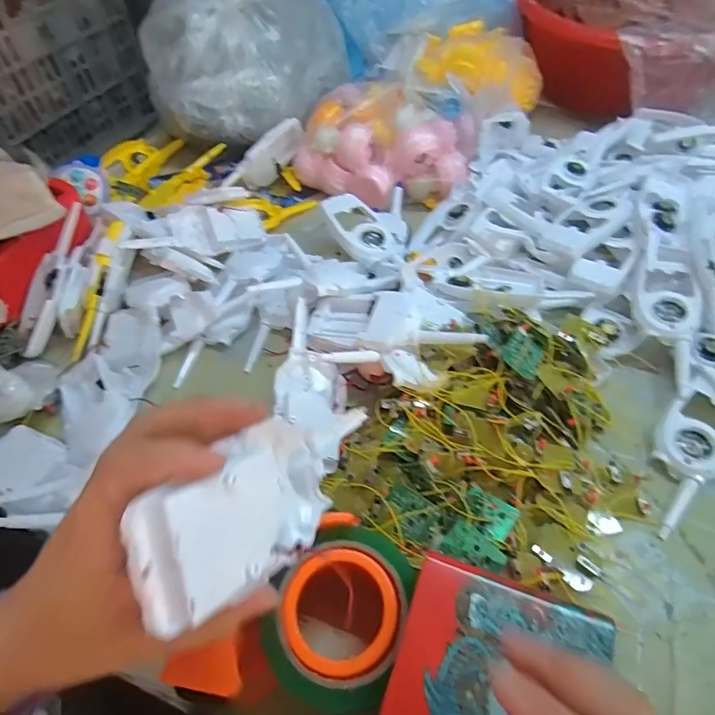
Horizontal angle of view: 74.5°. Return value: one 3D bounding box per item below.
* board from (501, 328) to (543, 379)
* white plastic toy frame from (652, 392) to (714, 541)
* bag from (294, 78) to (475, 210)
[{"bbox_3d":[0.145,-0.002,0.412,0.035,0.006,0.045,42,52,5],"label":"board"},{"bbox_3d":[0.278,0.084,0.402,0.137,0.024,0.056,-38,60,-25],"label":"white plastic toy frame"},{"bbox_3d":[0.036,-0.291,0.645,0.233,0.098,0.165,14,53,12],"label":"bag"}]

